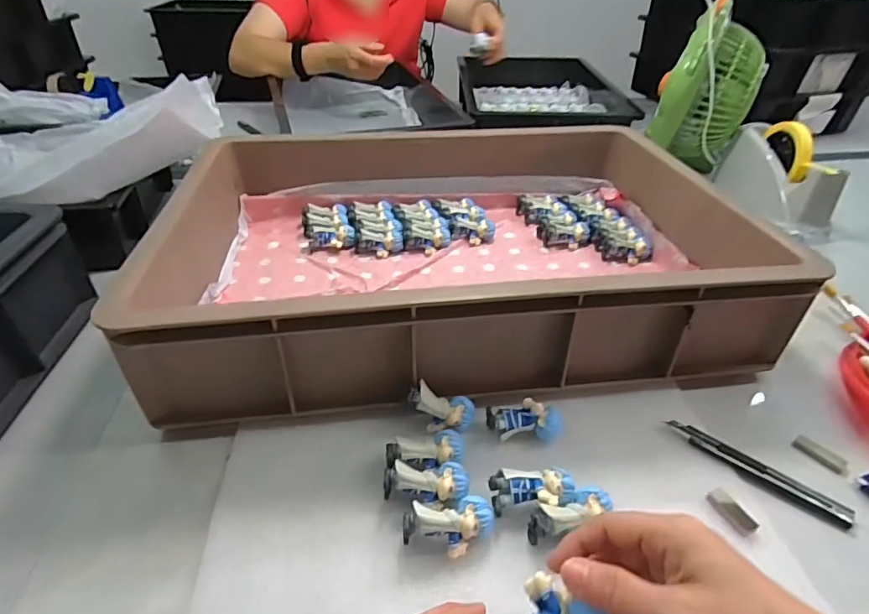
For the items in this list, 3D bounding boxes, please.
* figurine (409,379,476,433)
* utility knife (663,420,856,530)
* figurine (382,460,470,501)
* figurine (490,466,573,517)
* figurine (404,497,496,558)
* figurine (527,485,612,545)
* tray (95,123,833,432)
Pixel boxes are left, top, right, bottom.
[{"bbox_3d":[0.005,0.087,0.407,0.062,0.030,0.023,29,35,-19],"label":"figurine"},{"bbox_3d":[0.257,0.130,0.387,0.135,0.005,0.020,27,46,29],"label":"utility knife"},{"bbox_3d":[-0.006,0.133,0.359,0.061,0.029,0.023,-1,39,-2],"label":"figurine"},{"bbox_3d":[0.072,0.138,0.356,0.059,0.027,0.028,-2,39,-4],"label":"figurine"},{"bbox_3d":[0.010,0.153,0.335,0.062,0.030,0.029,-6,39,-9],"label":"figurine"},{"bbox_3d":[0.095,0.148,0.344,0.062,0.027,0.022,-16,42,-20],"label":"figurine"},{"bbox_3d":[0.015,-0.105,0.576,0.563,0.119,0.466,-5,39,-7],"label":"tray"}]

